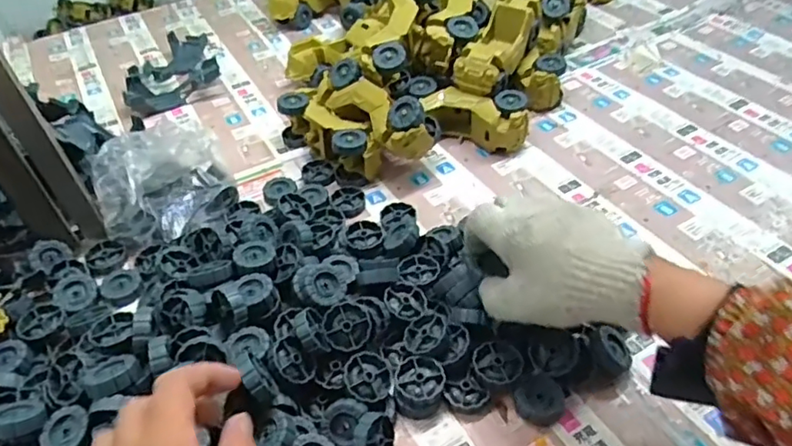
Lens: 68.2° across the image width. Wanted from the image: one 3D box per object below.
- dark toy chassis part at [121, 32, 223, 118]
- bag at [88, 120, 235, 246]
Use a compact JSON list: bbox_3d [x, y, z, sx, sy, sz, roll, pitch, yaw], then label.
[{"bbox_3d":[-0.328,-0.221,0.858,0.128,0.040,0.176,-19,46,-12],"label":"dark toy chassis part"},{"bbox_3d":[-0.249,-0.044,0.625,0.132,0.096,0.113,-24,47,-16],"label":"bag"}]

